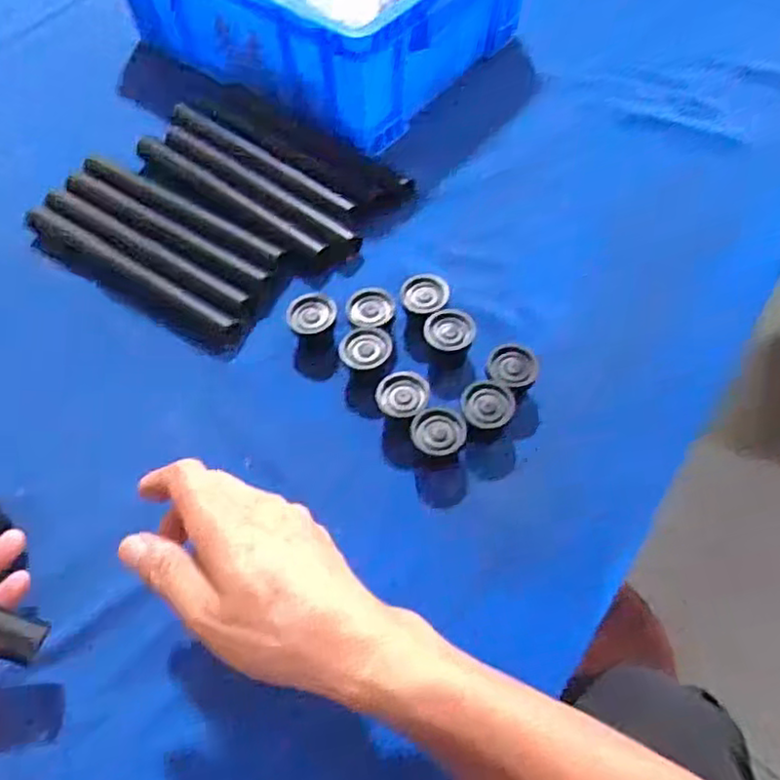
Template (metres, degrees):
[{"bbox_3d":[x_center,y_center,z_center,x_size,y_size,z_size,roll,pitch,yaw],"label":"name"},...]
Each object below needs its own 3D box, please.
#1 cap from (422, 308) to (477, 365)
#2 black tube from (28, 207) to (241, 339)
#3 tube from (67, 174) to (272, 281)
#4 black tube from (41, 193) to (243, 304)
[{"bbox_3d":[0.043,-0.038,0.498,0.036,0.030,0.033,-1,60,1],"label":"cap"},{"bbox_3d":[-0.208,-0.096,0.541,0.211,0.020,0.023,28,65,16],"label":"black tube"},{"bbox_3d":[-0.183,-0.135,0.556,0.204,0.015,0.019,26,64,15],"label":"tube"},{"bbox_3d":[-0.200,-0.117,0.551,0.204,0.018,0.019,26,64,16],"label":"black tube"}]

